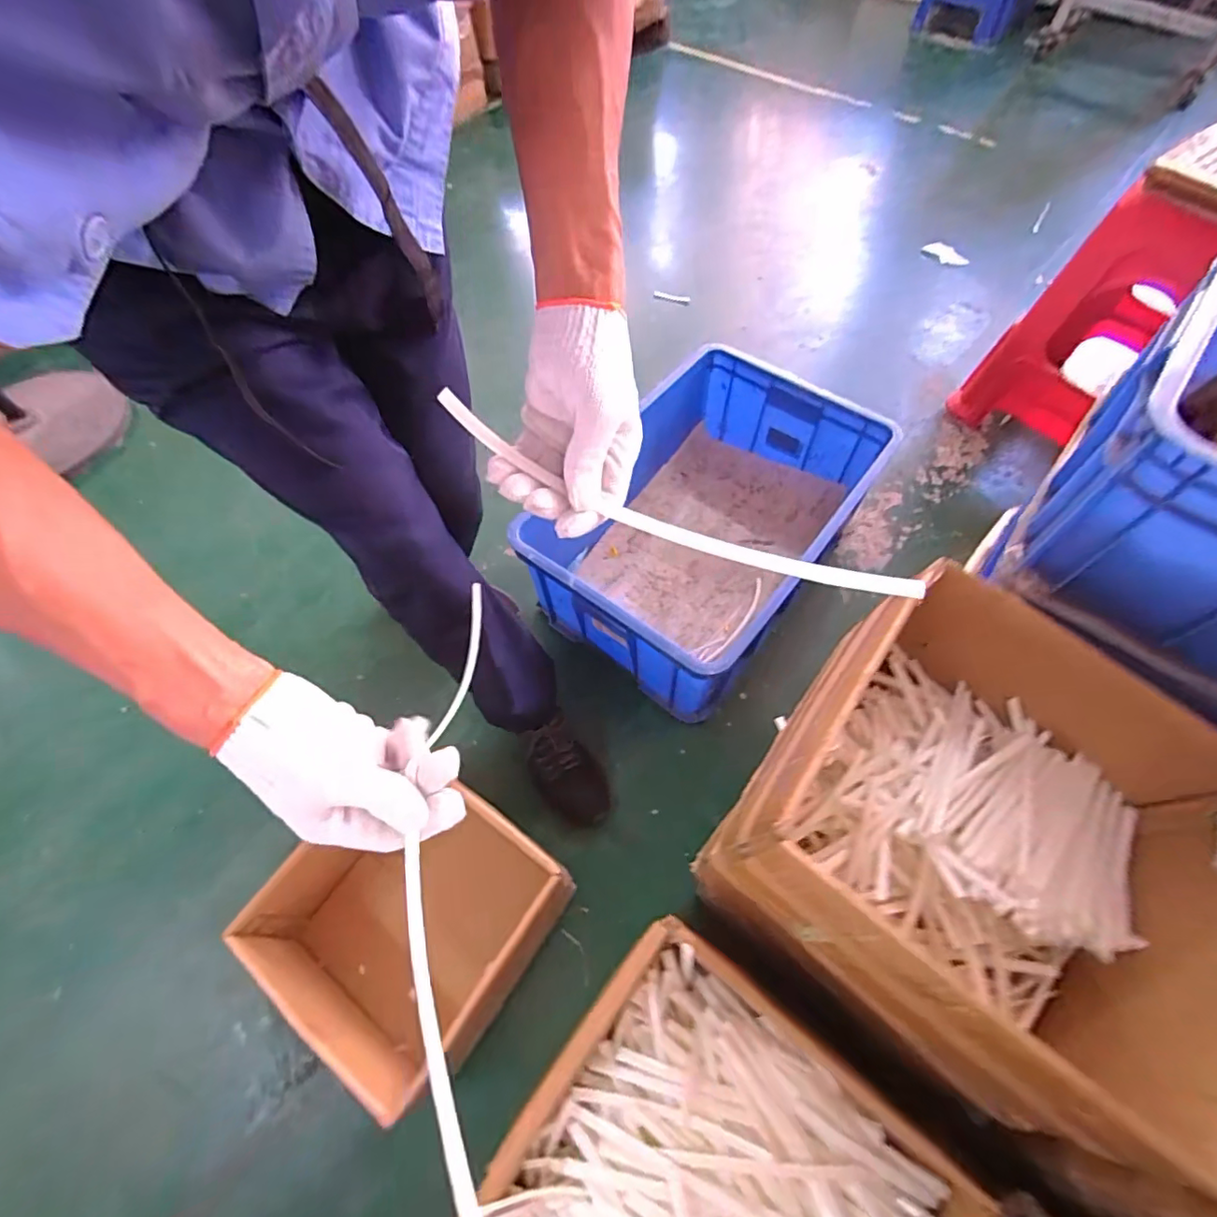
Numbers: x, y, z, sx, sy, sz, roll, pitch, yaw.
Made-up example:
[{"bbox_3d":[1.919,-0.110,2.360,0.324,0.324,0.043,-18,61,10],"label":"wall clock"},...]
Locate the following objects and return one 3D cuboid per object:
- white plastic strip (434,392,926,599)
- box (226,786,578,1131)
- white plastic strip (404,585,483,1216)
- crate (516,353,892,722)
[{"bbox_3d":[0.033,-0.070,0.389,0.329,0.075,0.022,24,64,6],"label":"white plastic strip"},{"bbox_3d":[-0.265,0.419,0.801,0.315,0.206,0.313,33,67,18],"label":"box"},{"bbox_3d":[-0.103,0.166,0.379,0.056,0.021,0.428,-7,58,-2],"label":"white plastic strip"},{"bbox_3d":[0.156,-0.167,1.054,0.472,0.255,0.606,36,68,19],"label":"crate"}]

